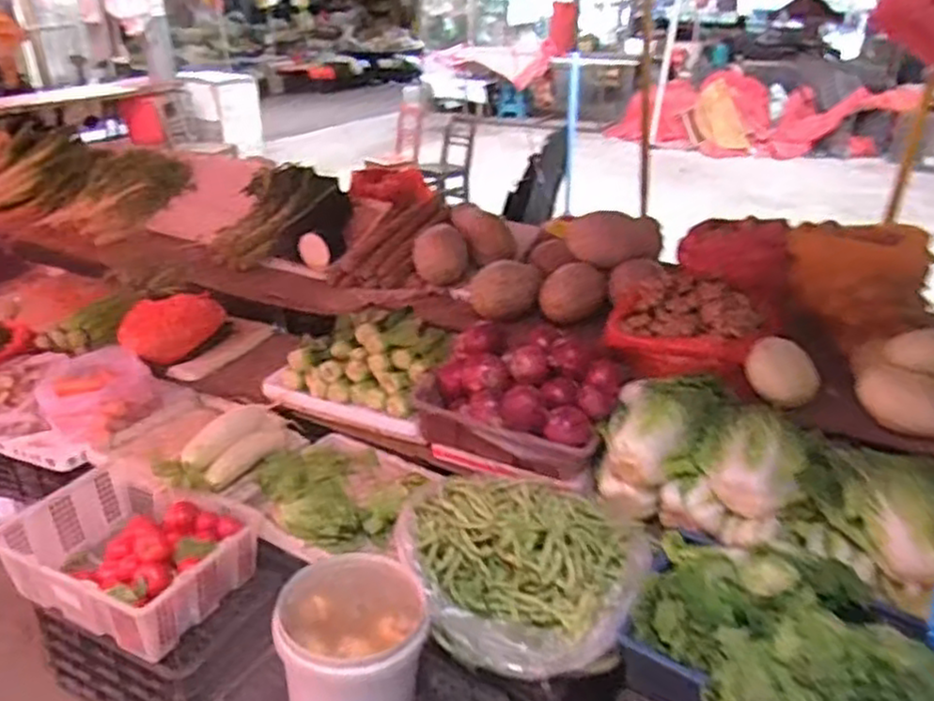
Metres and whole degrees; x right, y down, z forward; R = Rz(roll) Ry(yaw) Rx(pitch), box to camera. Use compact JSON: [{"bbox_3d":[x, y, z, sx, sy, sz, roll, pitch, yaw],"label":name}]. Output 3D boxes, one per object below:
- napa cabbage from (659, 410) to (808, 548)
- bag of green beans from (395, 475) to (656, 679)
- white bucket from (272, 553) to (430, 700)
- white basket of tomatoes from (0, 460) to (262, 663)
[{"bbox_3d":[0.559,0.258,1.469,0.203,0.183,0.241,24,36,38],"label":"napa cabbage"},{"bbox_3d":[0.108,0.423,1.396,0.488,0.174,0.382,-1,27,-2],"label":"bag of green beans"},{"bbox_3d":[-0.193,0.548,1.284,0.272,0.287,0.208,-9,29,-17],"label":"white bucket"},{"bbox_3d":[-0.754,0.427,1.577,0.504,0.167,0.369,15,31,26],"label":"white basket of tomatoes"}]

